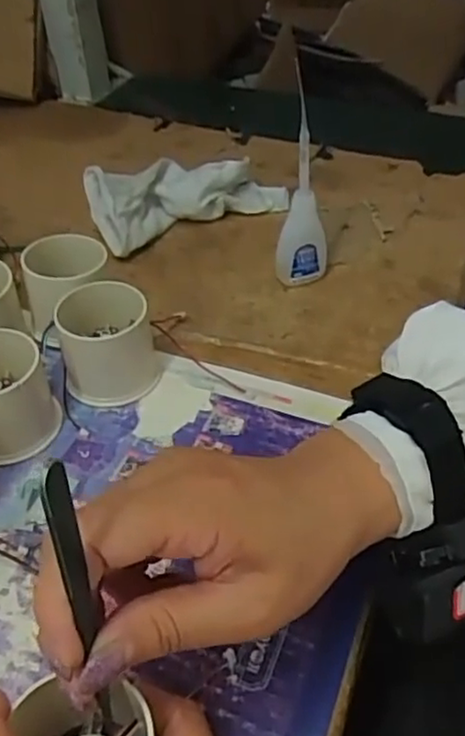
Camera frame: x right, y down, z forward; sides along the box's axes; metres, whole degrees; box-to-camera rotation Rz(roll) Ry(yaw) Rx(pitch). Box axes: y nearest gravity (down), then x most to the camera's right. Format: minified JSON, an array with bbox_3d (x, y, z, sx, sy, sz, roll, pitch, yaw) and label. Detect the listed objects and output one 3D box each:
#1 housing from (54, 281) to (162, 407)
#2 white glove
[{"bbox_3d":[-0.071,-0.016,0.380,0.055,0.048,0.056,-8,45,-9],"label":"housing"},{"bbox_3d":[-0.032,-0.138,0.513,0.153,0.038,0.068,-22,49,-21],"label":"white glove"}]

